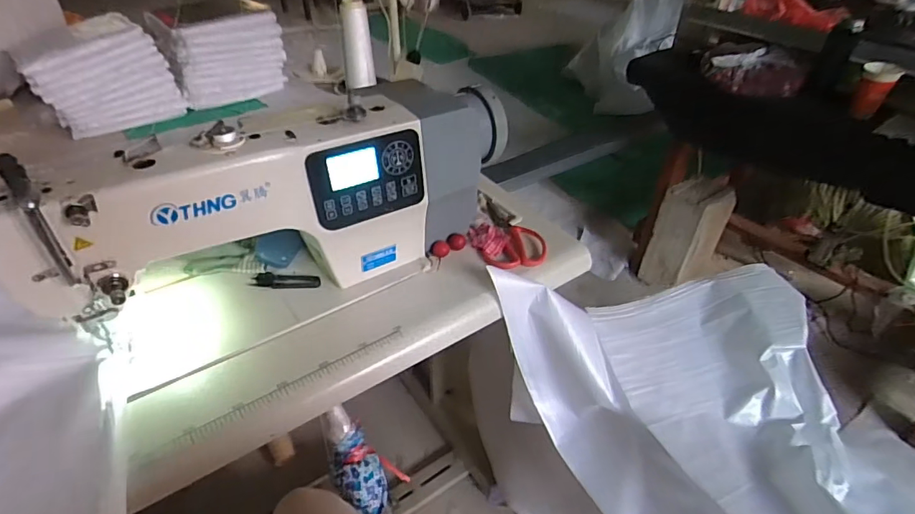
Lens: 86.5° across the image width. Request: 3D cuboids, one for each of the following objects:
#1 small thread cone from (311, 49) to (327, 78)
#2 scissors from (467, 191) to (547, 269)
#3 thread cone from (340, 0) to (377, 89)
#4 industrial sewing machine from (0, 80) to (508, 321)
[{"bbox_3d":[-0.304,-0.423,1.064,0.031,0.053,0.032,-10,41,-14],"label":"small thread cone"},{"bbox_3d":[0.065,-0.052,0.799,0.103,0.016,0.191,-11,42,-15],"label":"scissors"},{"bbox_3d":[-0.198,-0.425,0.970,0.054,0.152,0.058,-7,41,-10],"label":"thread cone"},{"bbox_3d":[-0.205,-0.072,0.640,0.596,0.243,0.144,-24,46,-27],"label":"industrial sewing machine"}]

